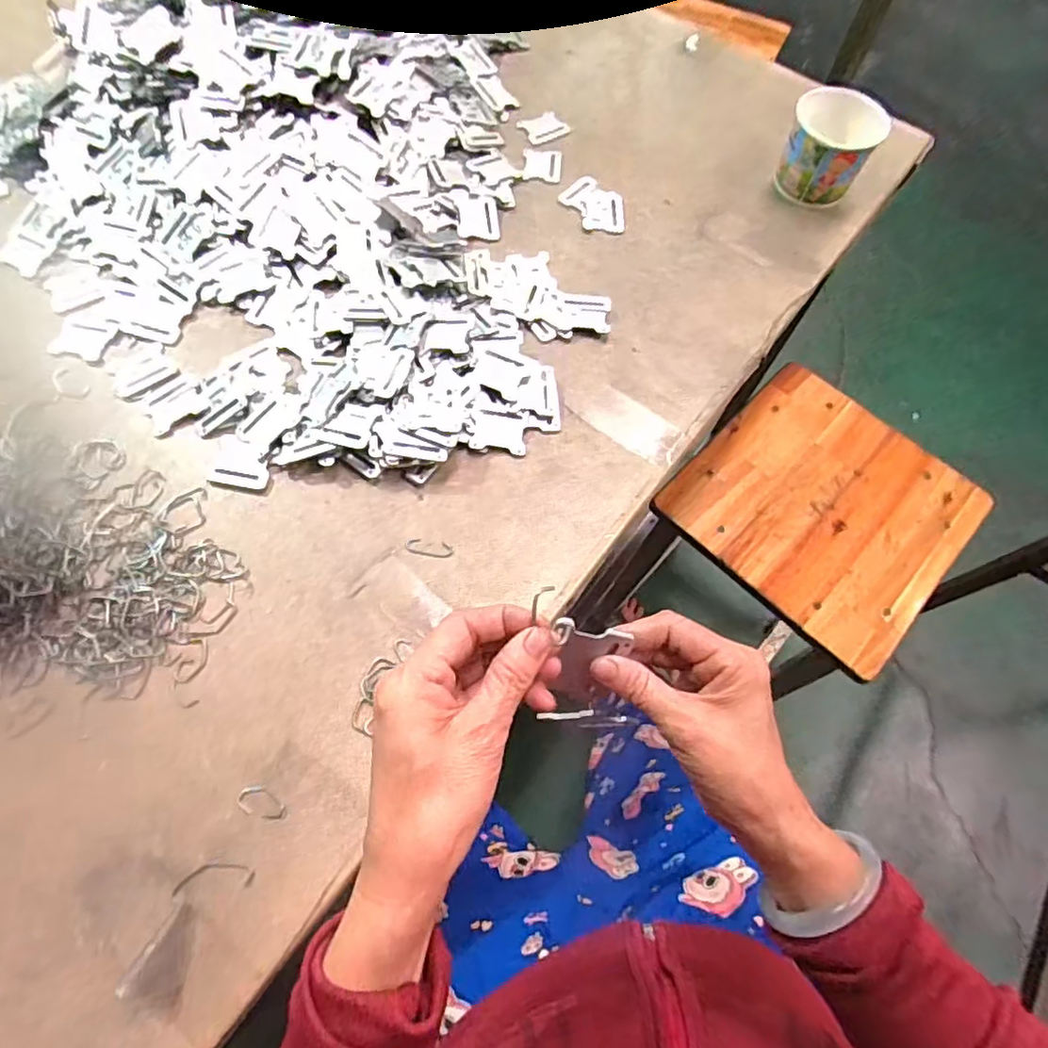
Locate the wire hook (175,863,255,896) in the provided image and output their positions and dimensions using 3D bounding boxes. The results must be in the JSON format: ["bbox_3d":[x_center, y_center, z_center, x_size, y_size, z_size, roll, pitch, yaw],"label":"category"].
[{"bbox_3d":[-0.200,0.228,0.383,0.052,0.004,0.016,-4,66,-4],"label":"wire hook"}]

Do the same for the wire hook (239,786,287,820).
[{"bbox_3d":[-0.176,0.189,0.398,0.033,0.004,0.018,32,68,12],"label":"wire hook"}]

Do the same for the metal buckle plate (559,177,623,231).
[{"bbox_3d":[0.078,-0.342,0.638,0.055,0.004,0.078,-30,74,-10],"label":"metal buckle plate"}]

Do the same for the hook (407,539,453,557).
[{"bbox_3d":[-0.076,0.019,0.480,0.038,0.004,0.014,5,65,0],"label":"hook"}]

